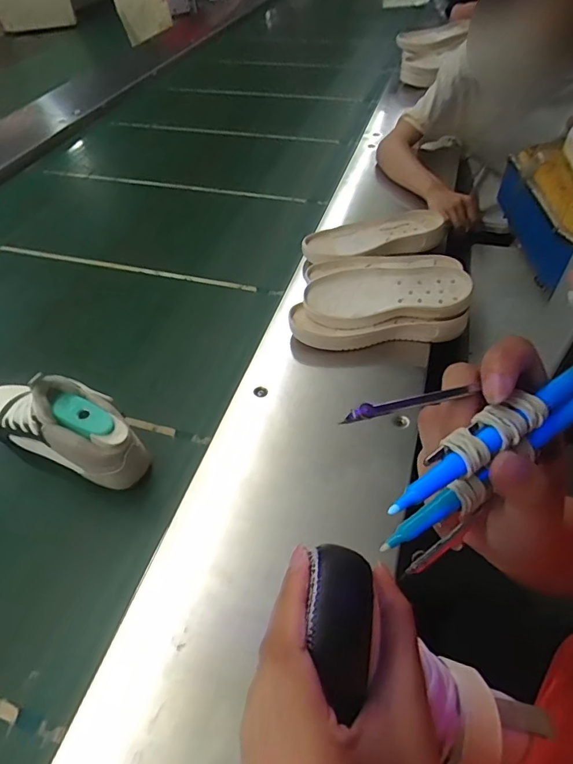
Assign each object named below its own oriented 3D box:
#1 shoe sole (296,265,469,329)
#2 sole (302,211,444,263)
[{"bbox_3d":[0.140,-0.131,0.668,0.228,0.044,0.098,-2,45,1],"label":"shoe sole"},{"bbox_3d":[0.149,-0.254,0.812,0.250,0.037,0.105,-10,45,-7],"label":"sole"}]

